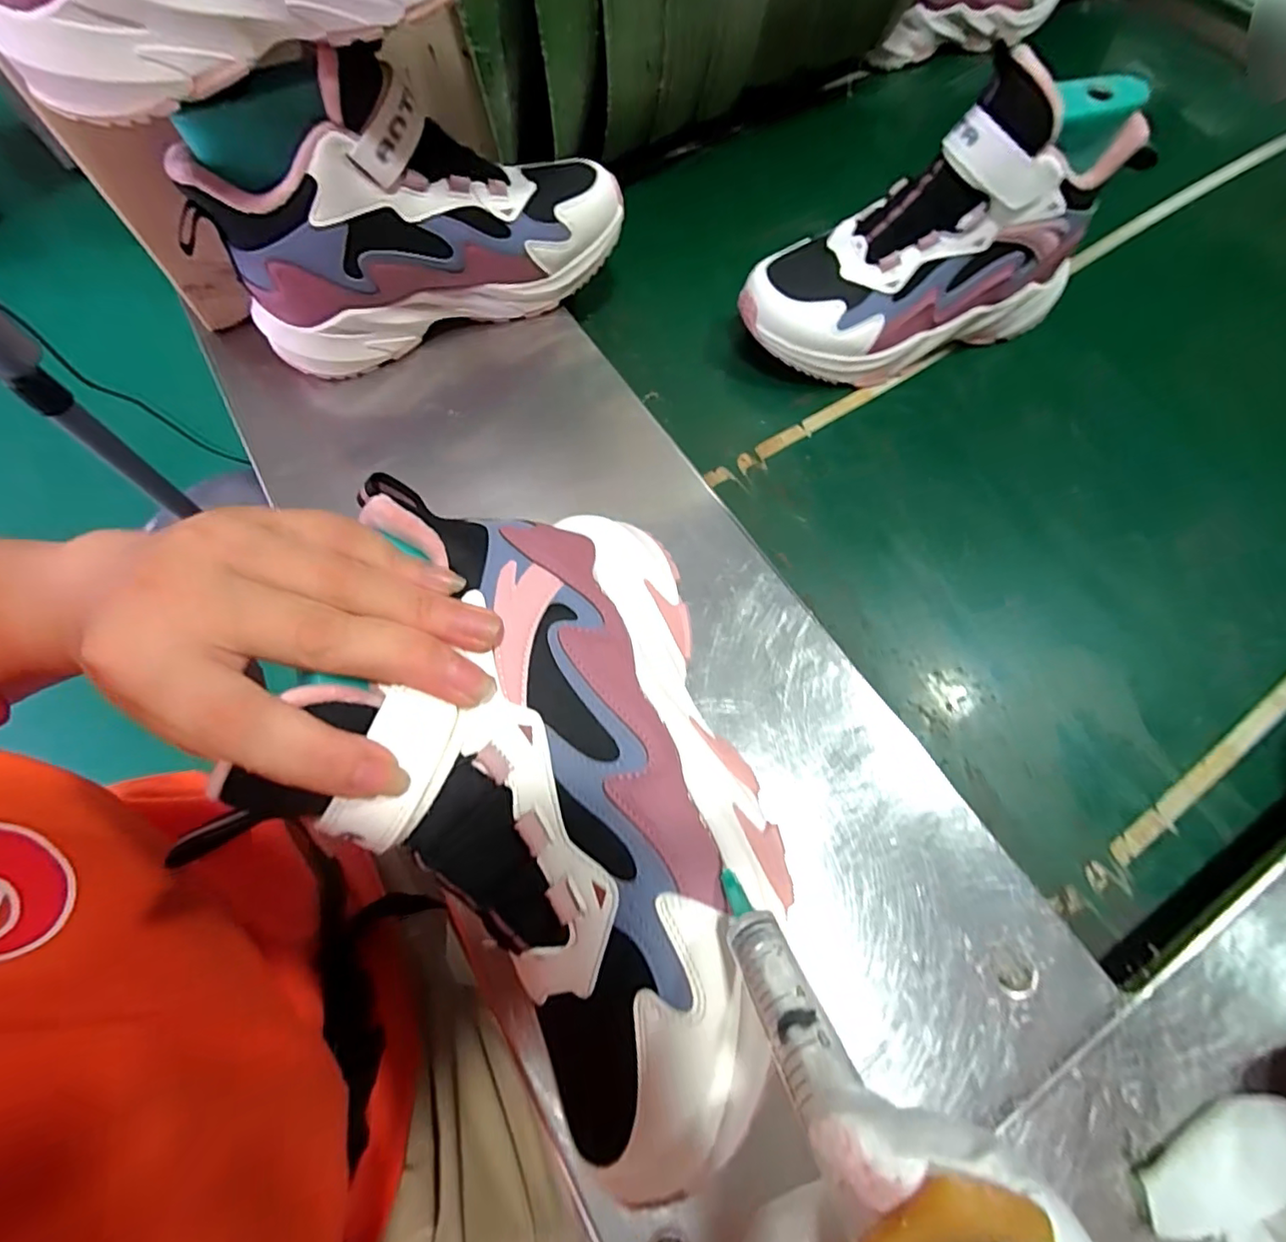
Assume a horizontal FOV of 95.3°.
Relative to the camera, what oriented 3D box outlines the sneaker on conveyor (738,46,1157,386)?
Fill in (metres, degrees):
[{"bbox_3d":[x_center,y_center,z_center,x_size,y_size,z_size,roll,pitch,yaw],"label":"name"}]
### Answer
[{"bbox_3d":[0.188,-0.256,0.391,0.231,0.148,0.091,-21,69,-9],"label":"sneaker on conveyor"}]

